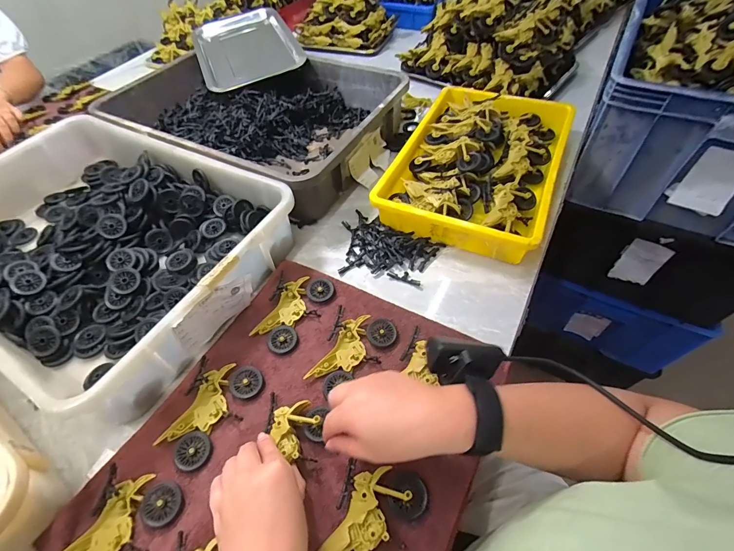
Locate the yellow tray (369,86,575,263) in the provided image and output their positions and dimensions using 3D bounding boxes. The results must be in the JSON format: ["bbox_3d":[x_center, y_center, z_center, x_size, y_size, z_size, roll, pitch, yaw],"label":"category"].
[{"bbox_3d":[0.191,-0.196,0.611,0.240,0.073,0.367,19,57,18],"label":"yellow tray"}]

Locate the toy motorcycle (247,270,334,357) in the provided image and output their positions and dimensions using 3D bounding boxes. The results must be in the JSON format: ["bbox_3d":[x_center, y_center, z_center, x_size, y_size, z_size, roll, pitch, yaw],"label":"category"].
[{"bbox_3d":[-0.100,0.045,0.480,0.074,0.011,0.114,16,56,16],"label":"toy motorcycle"}]

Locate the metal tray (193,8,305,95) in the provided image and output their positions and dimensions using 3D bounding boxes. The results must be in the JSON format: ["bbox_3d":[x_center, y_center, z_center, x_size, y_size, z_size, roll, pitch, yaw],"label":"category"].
[{"bbox_3d":[-0.267,-0.505,0.808,0.205,0.045,0.298,-22,60,-6],"label":"metal tray"}]

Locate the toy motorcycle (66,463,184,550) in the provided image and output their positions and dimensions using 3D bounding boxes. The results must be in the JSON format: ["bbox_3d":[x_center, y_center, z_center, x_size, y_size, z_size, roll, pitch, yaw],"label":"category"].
[{"bbox_3d":[-0.236,0.245,0.334,0.077,0.018,0.112,16,56,16],"label":"toy motorcycle"}]

